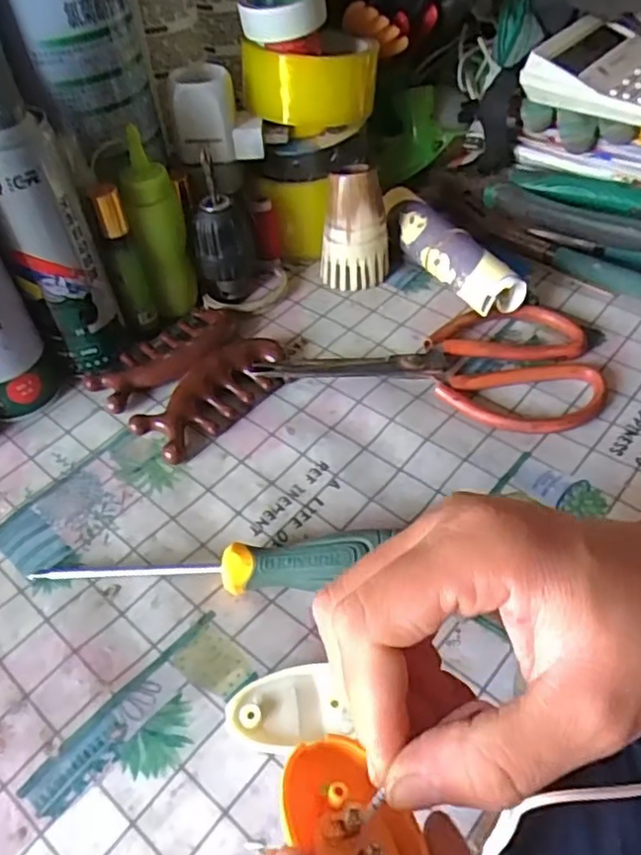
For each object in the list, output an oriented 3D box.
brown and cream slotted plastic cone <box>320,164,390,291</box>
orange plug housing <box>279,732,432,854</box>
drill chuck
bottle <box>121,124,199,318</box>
[{"bbox_3d":[0.023,-0.139,0.444,0.046,0.082,0.039,-3,48,2],"label":"brown and cream slotted plastic cone"},{"bbox_3d":[0.011,0.105,0.160,0.028,0.009,0.058,-24,43,-16],"label":"orange plug housing"},{"bbox_3d":[-0.064,-0.130,0.432,0.039,0.094,0.040,-10,48,-4],"label":"drill chuck"},{"bbox_3d":[-0.102,-0.122,0.408,0.025,0.116,0.028,-3,48,2],"label":"bottle"}]

